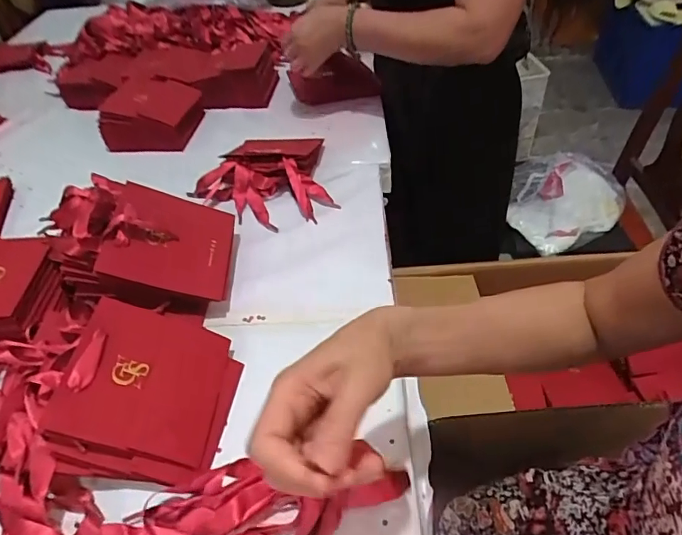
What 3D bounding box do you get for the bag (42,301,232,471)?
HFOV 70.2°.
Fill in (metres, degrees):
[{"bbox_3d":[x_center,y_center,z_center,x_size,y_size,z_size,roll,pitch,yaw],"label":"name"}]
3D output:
[{"bbox_3d":[-0.189,0.107,0.480,0.141,0.010,0.145,25,43,-21],"label":"bag"}]

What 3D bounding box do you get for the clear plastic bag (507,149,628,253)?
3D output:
[{"bbox_3d":[0.550,-0.162,1.189,0.258,0.051,0.337,10,47,15],"label":"clear plastic bag"}]

